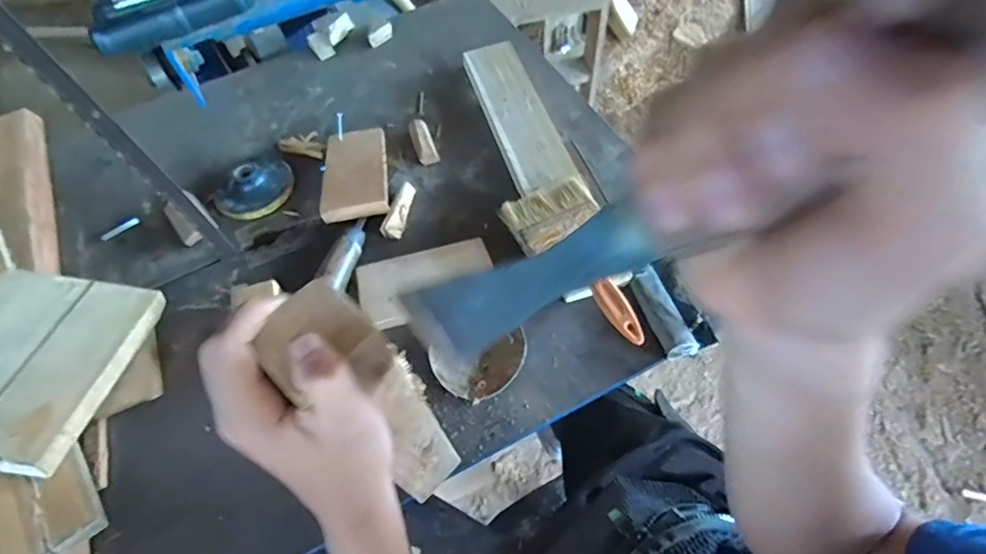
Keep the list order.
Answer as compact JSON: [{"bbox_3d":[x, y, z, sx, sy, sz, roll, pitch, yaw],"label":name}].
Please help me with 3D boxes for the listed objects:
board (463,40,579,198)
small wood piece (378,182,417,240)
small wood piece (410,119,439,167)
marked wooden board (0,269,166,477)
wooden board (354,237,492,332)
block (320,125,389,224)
[{"bbox_3d":[0.030,-0.198,0.640,0.071,0.018,0.264,-16,58,-5],"label":"board"},{"bbox_3d":[-0.103,-0.074,0.585,0.021,0.014,0.070,12,60,12],"label":"small wood piece"},{"bbox_3d":[-0.085,-0.164,0.638,0.023,0.016,0.066,-18,58,-7],"label":"small wood piece"},{"bbox_3d":[-0.404,0.072,0.459,0.146,0.021,0.174,13,48,-7],"label":"marked wooden board"},{"bbox_3d":[-0.065,0.005,0.526,0.131,0.010,0.074,-16,58,-5],"label":"wooden board"},{"bbox_3d":[-0.159,-0.123,0.608,0.071,0.015,0.138,-11,58,-2],"label":"block"}]

